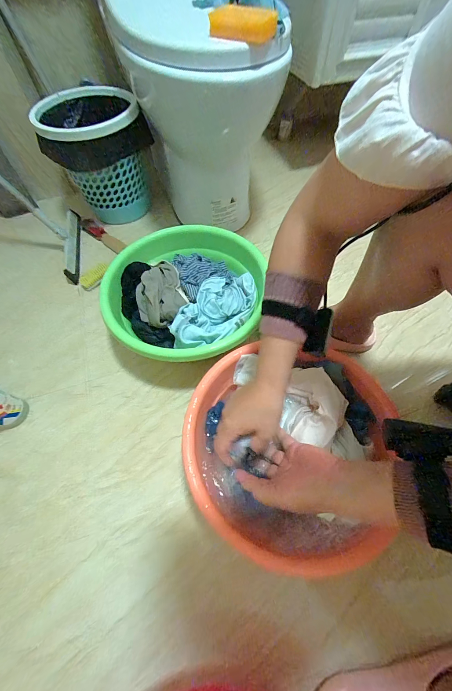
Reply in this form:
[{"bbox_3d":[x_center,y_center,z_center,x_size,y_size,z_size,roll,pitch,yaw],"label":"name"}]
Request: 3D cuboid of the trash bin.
[{"bbox_3d":[-0.371,-0.552,0.802,0.257,0.271,0.223,-22,61,-11],"label":"trash bin"}]

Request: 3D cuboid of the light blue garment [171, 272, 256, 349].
[{"bbox_3d":[-0.017,-0.077,0.574,0.127,0.049,0.210,26,63,16],"label":"light blue garment"}]

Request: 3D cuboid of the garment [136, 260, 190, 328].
[{"bbox_3d":[-0.154,-0.130,0.602,0.107,0.049,0.181,-16,60,-8],"label":"garment"}]

